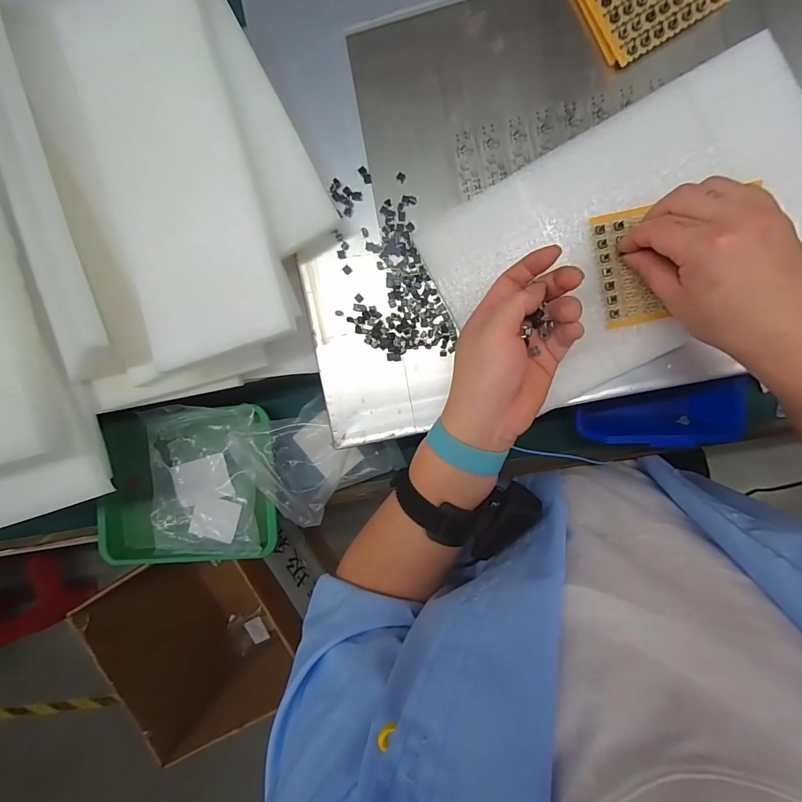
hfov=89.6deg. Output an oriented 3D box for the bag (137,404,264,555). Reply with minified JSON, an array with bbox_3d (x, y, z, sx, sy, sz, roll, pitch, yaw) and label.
[{"bbox_3d":[-0.229,0.092,0.464,0.137,0.031,0.167,-3,94,6],"label":"bag"}]

